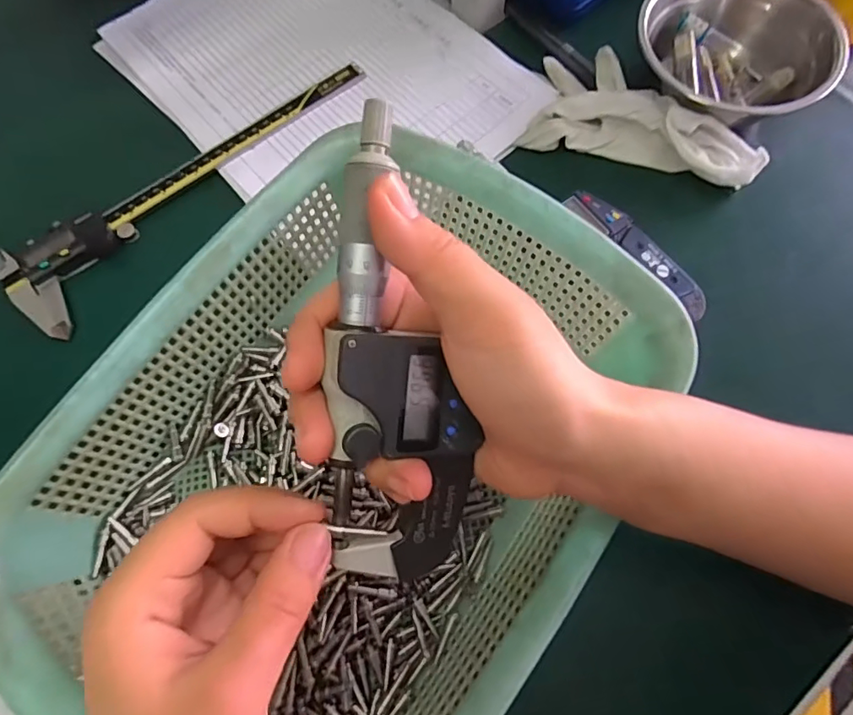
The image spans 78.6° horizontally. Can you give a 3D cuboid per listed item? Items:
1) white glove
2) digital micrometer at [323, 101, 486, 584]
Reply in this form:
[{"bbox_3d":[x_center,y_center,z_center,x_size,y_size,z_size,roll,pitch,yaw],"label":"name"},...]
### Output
[{"bbox_3d":[0.153,-0.170,0.362,0.154,0.030,0.078,18,71,5],"label":"white glove"},{"bbox_3d":[-0.013,0.005,0.173,0.050,0.023,0.159,-9,105,-4],"label":"digital micrometer"}]

